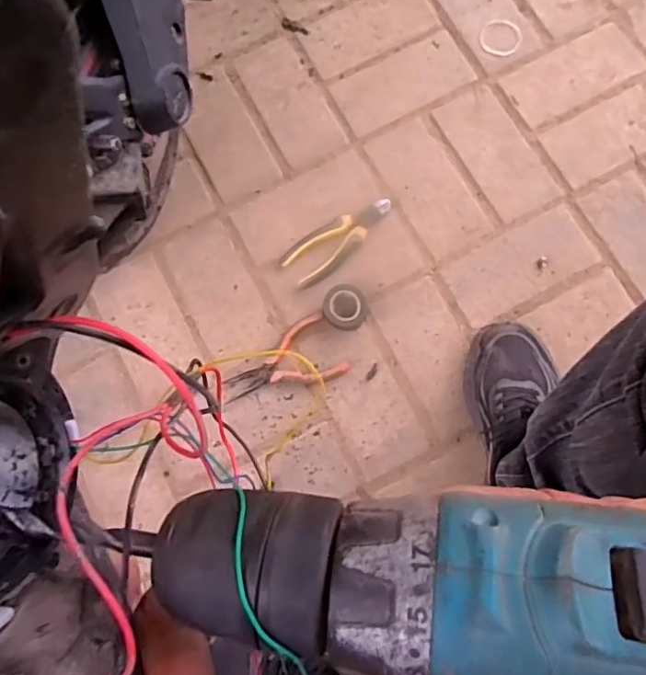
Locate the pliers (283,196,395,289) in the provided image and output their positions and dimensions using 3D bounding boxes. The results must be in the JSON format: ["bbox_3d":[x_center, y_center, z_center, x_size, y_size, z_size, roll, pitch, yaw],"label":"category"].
[{"bbox_3d":[0.021,-0.123,0.724,0.151,0.019,0.057,-36,81,-5],"label":"pliers"}]

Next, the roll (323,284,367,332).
[{"bbox_3d":[0.026,-0.036,0.692,0.050,0.019,0.054,0,80,1],"label":"roll"}]

